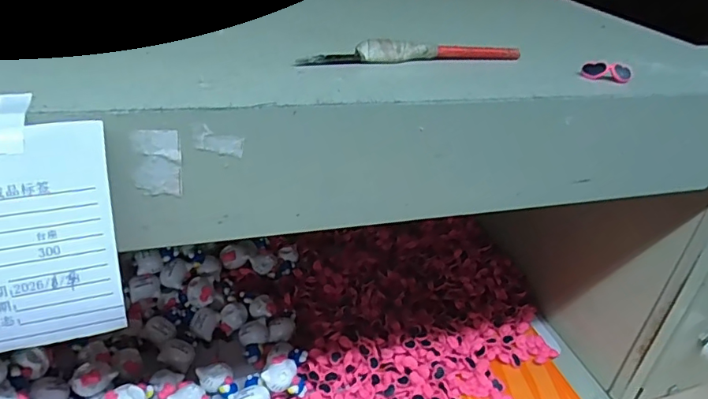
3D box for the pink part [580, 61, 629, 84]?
[{"bbox_3d":[0.126,-0.063,0.256,0.023,0.008,0.008,13,33,9],"label":"pink part"}]

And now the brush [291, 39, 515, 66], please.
[{"bbox_3d":[0.030,-0.072,0.254,0.118,0.009,0.008,-6,35,-20],"label":"brush"}]

